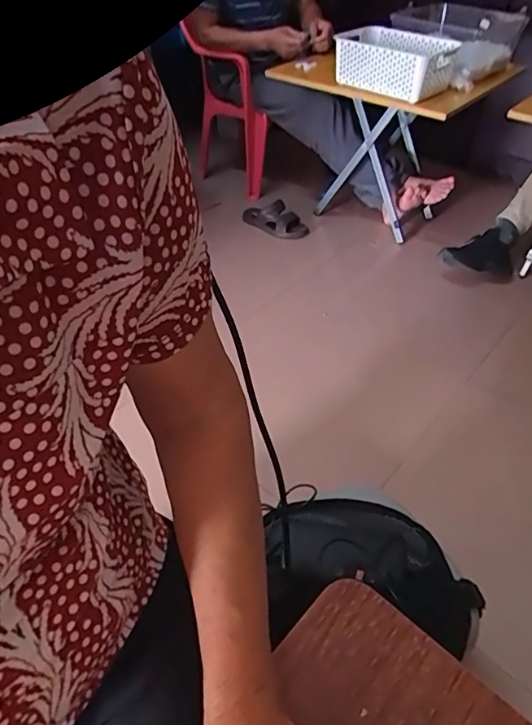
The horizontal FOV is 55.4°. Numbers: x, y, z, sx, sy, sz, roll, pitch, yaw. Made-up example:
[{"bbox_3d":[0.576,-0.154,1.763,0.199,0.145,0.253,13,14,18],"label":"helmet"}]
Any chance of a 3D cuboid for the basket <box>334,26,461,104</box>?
[{"bbox_3d":[0.339,-0.819,1.380,0.309,0.111,0.216,29,51,26],"label":"basket"}]

